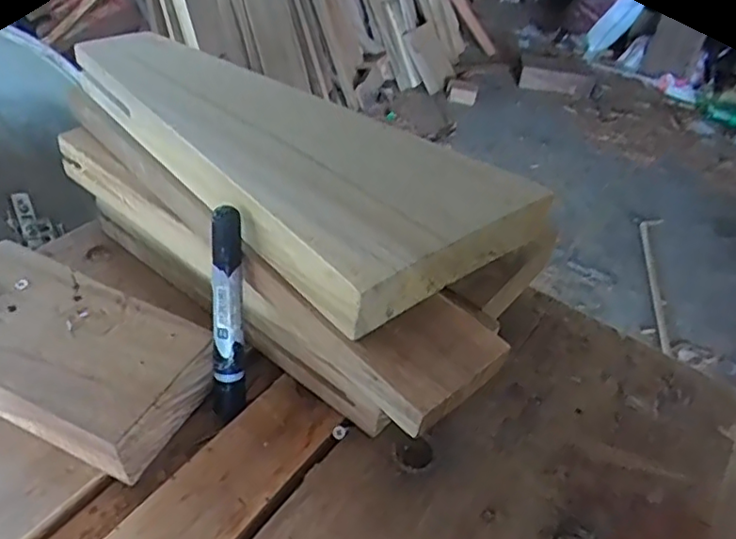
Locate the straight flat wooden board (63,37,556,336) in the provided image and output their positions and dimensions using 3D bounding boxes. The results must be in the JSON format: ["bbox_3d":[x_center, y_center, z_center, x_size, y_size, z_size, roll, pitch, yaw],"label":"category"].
[{"bbox_3d":[-0.049,-0.091,0.418,0.162,0.035,0.315,-28,53,-34],"label":"straight flat wooden board"}]

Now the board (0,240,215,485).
[{"bbox_3d":[-0.187,0.050,0.381,0.173,0.039,0.093,21,43,15],"label":"board"}]

